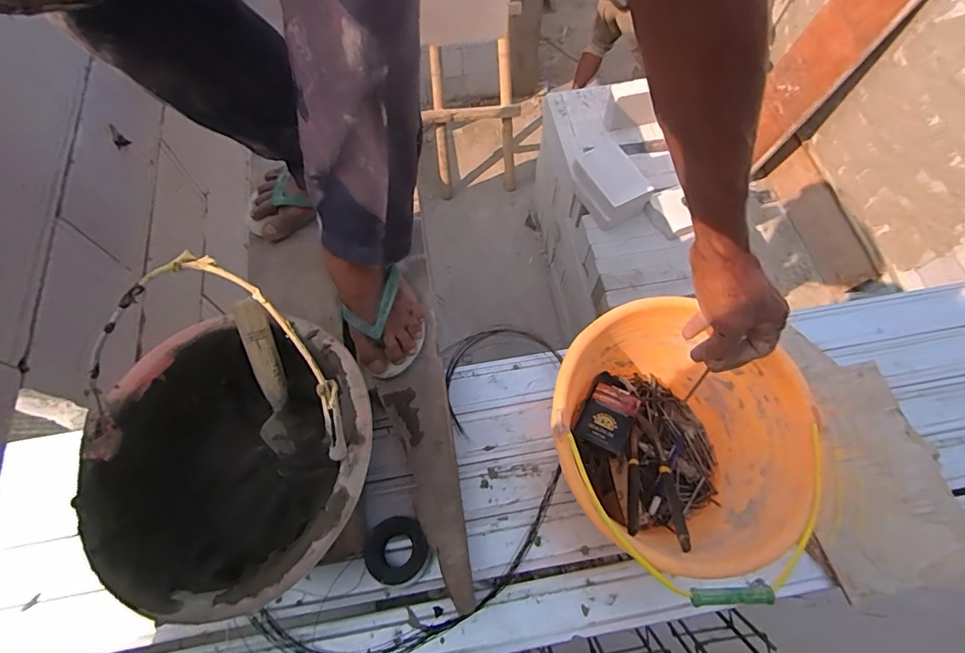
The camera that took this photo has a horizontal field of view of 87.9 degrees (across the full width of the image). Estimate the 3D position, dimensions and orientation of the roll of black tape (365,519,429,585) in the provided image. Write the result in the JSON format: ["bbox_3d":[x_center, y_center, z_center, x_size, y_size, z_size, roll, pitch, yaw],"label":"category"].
[{"bbox_3d":[-0.115,0.300,0.674,0.081,0.026,0.079,0,66,1],"label":"roll of black tape"}]

